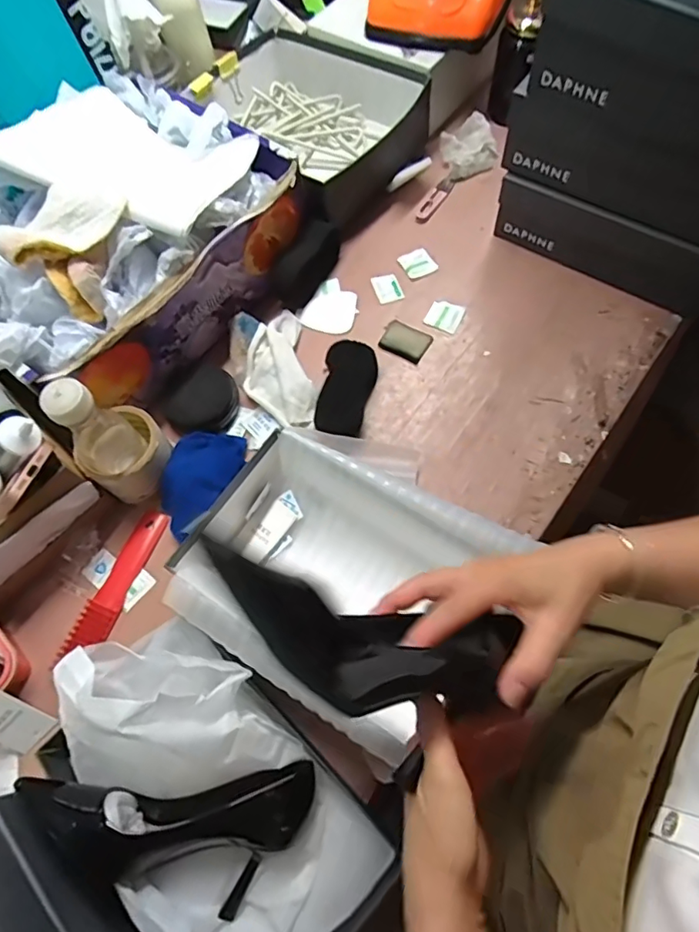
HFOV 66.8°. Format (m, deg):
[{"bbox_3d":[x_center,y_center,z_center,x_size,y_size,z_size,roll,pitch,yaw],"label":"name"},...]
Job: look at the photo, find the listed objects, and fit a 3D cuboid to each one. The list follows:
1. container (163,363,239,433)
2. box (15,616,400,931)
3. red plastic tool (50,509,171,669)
[{"bbox_3d":[-0.186,-0.084,0.657,0.086,0.032,0.086,-1,66,3],"label":"container"},{"bbox_3d":[-0.129,0.285,0.434,0.311,0.131,0.180,39,74,18],"label":"box"},{"bbox_3d":[-0.259,0.130,0.585,0.037,0.019,0.179,18,69,11],"label":"red plastic tool"}]

